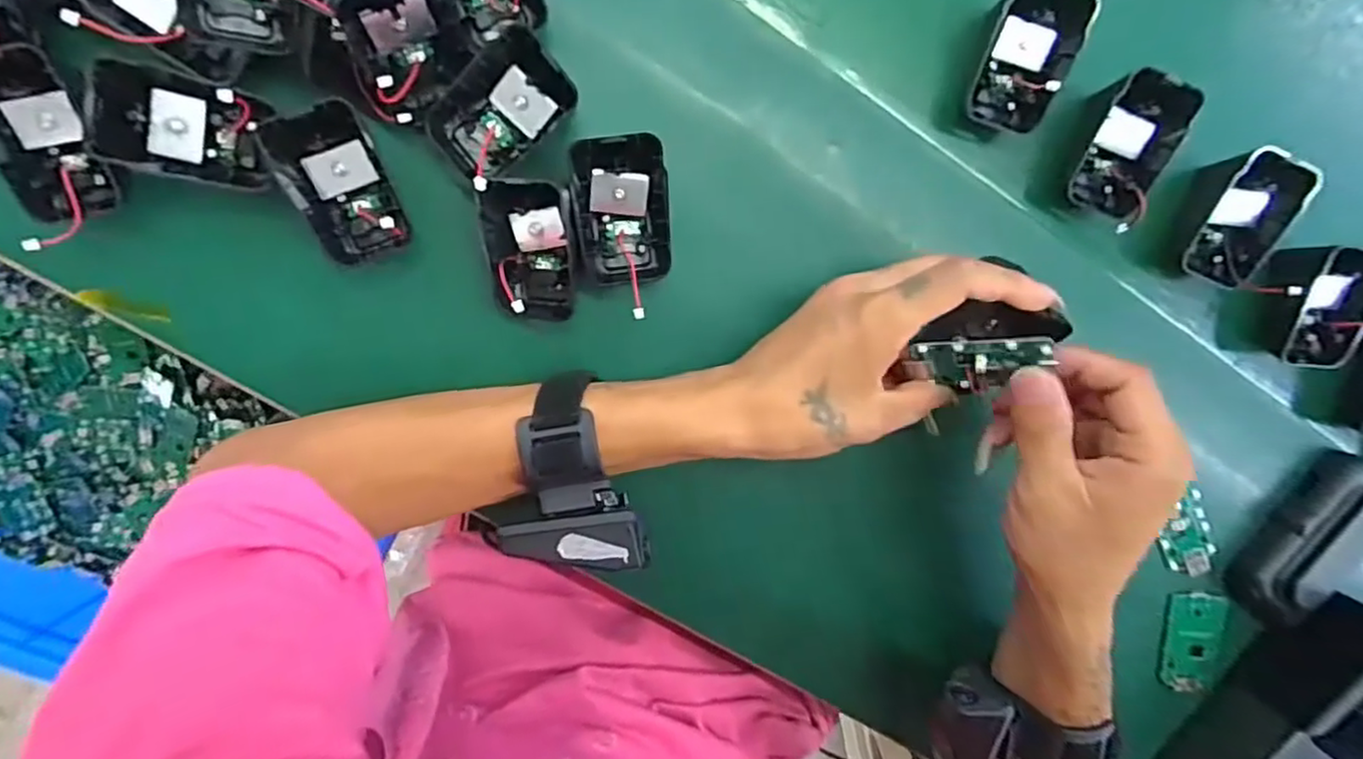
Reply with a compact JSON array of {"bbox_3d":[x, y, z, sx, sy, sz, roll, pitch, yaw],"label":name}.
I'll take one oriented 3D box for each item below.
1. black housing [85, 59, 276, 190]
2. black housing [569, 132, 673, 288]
[{"bbox_3d":[-0.221,-0.112,0.298,0.064,0.020,0.042,4,100,-39],"label":"black housing"},{"bbox_3d":[-0.030,-0.080,0.325,0.048,0.040,0.064,-7,95,-6],"label":"black housing"}]

